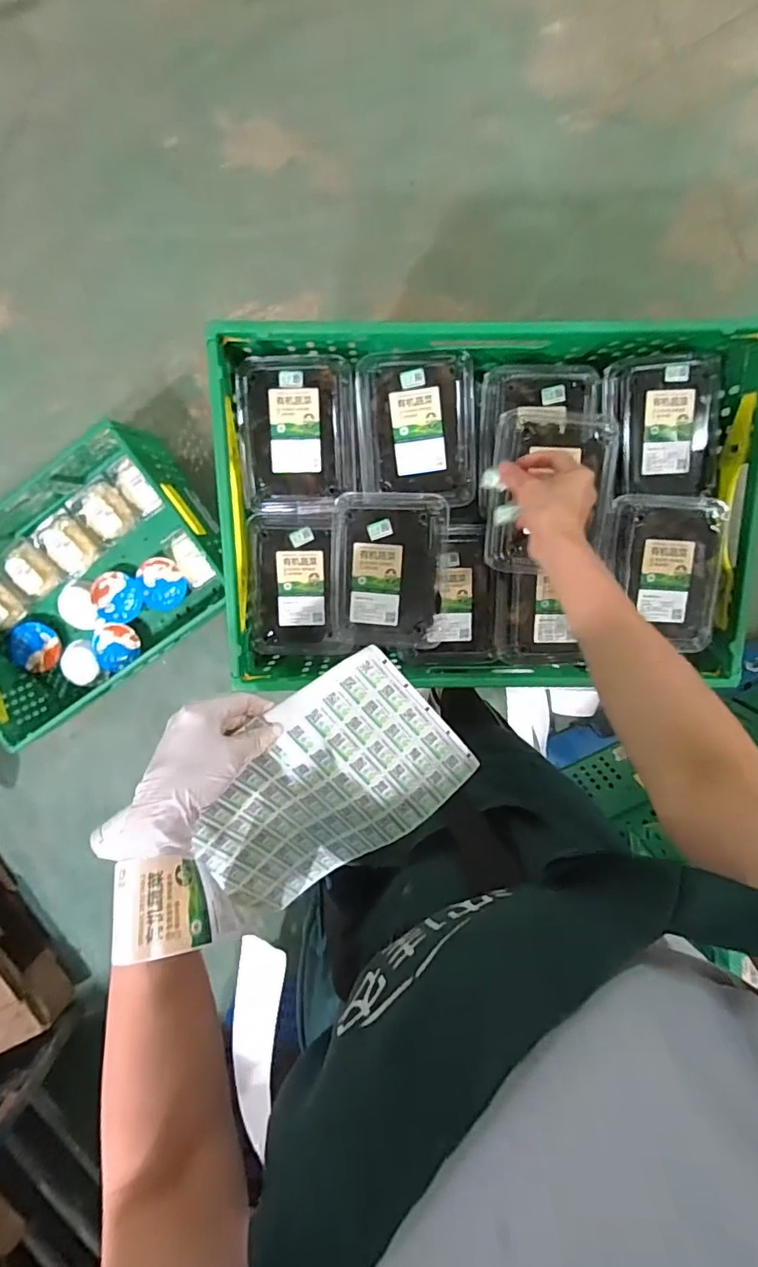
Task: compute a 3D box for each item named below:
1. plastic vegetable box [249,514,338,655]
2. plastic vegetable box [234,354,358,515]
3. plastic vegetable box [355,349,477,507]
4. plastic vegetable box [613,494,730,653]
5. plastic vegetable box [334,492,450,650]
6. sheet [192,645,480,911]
[{"bbox_3d":[-0.100,-0.065,0.679,0.125,0.084,0.179,0,101,1],"label":"plastic vegetable box"},{"bbox_3d":[-0.095,-0.234,0.635,0.138,0.049,0.180,-1,101,1],"label":"plastic vegetable box"},{"bbox_3d":[0.042,-0.237,0.631,0.143,0.044,0.171,-3,101,2],"label":"plastic vegetable box"},{"bbox_3d":[0.328,-0.069,0.608,0.131,0.044,0.179,-1,101,1],"label":"plastic vegetable box"},{"bbox_3d":[0.012,-0.072,0.624,0.129,0.051,0.180,2,101,0],"label":"plastic vegetable box"},{"bbox_3d":[-0.050,0.138,0.468,0.238,0.043,0.152,-40,94,8],"label":"sheet"}]

